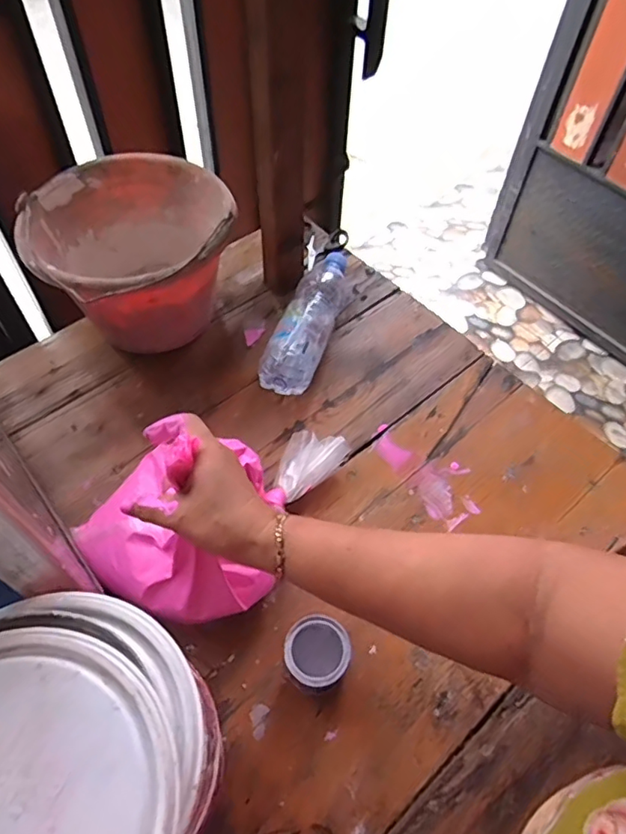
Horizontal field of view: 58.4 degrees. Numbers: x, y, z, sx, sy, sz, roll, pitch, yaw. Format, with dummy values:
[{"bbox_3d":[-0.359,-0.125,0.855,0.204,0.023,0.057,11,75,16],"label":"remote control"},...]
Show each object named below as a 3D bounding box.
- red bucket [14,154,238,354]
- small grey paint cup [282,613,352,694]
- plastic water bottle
[{"bbox_3d":[-0.219,-0.197,0.705,0.227,0.160,0.239,1,56,-2],"label":"red bucket"},{"bbox_3d":[0.002,0.219,0.510,0.057,0.058,0.061,1,56,-2],"label":"small grey paint cup"},{"bbox_3d":[-0.004,-0.133,0.741,0.072,0.067,0.240,14,56,7],"label":"plastic water bottle"}]

